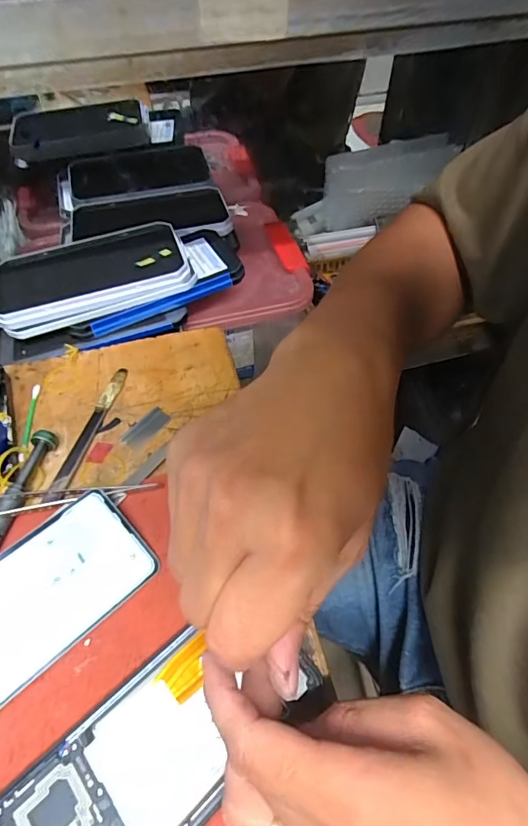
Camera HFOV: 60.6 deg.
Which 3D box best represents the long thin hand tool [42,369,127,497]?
[{"bbox_3d":[-0.133,0.012,0.342,0.016,0.010,0.122,11,55,8],"label":"long thin hand tool"}]

